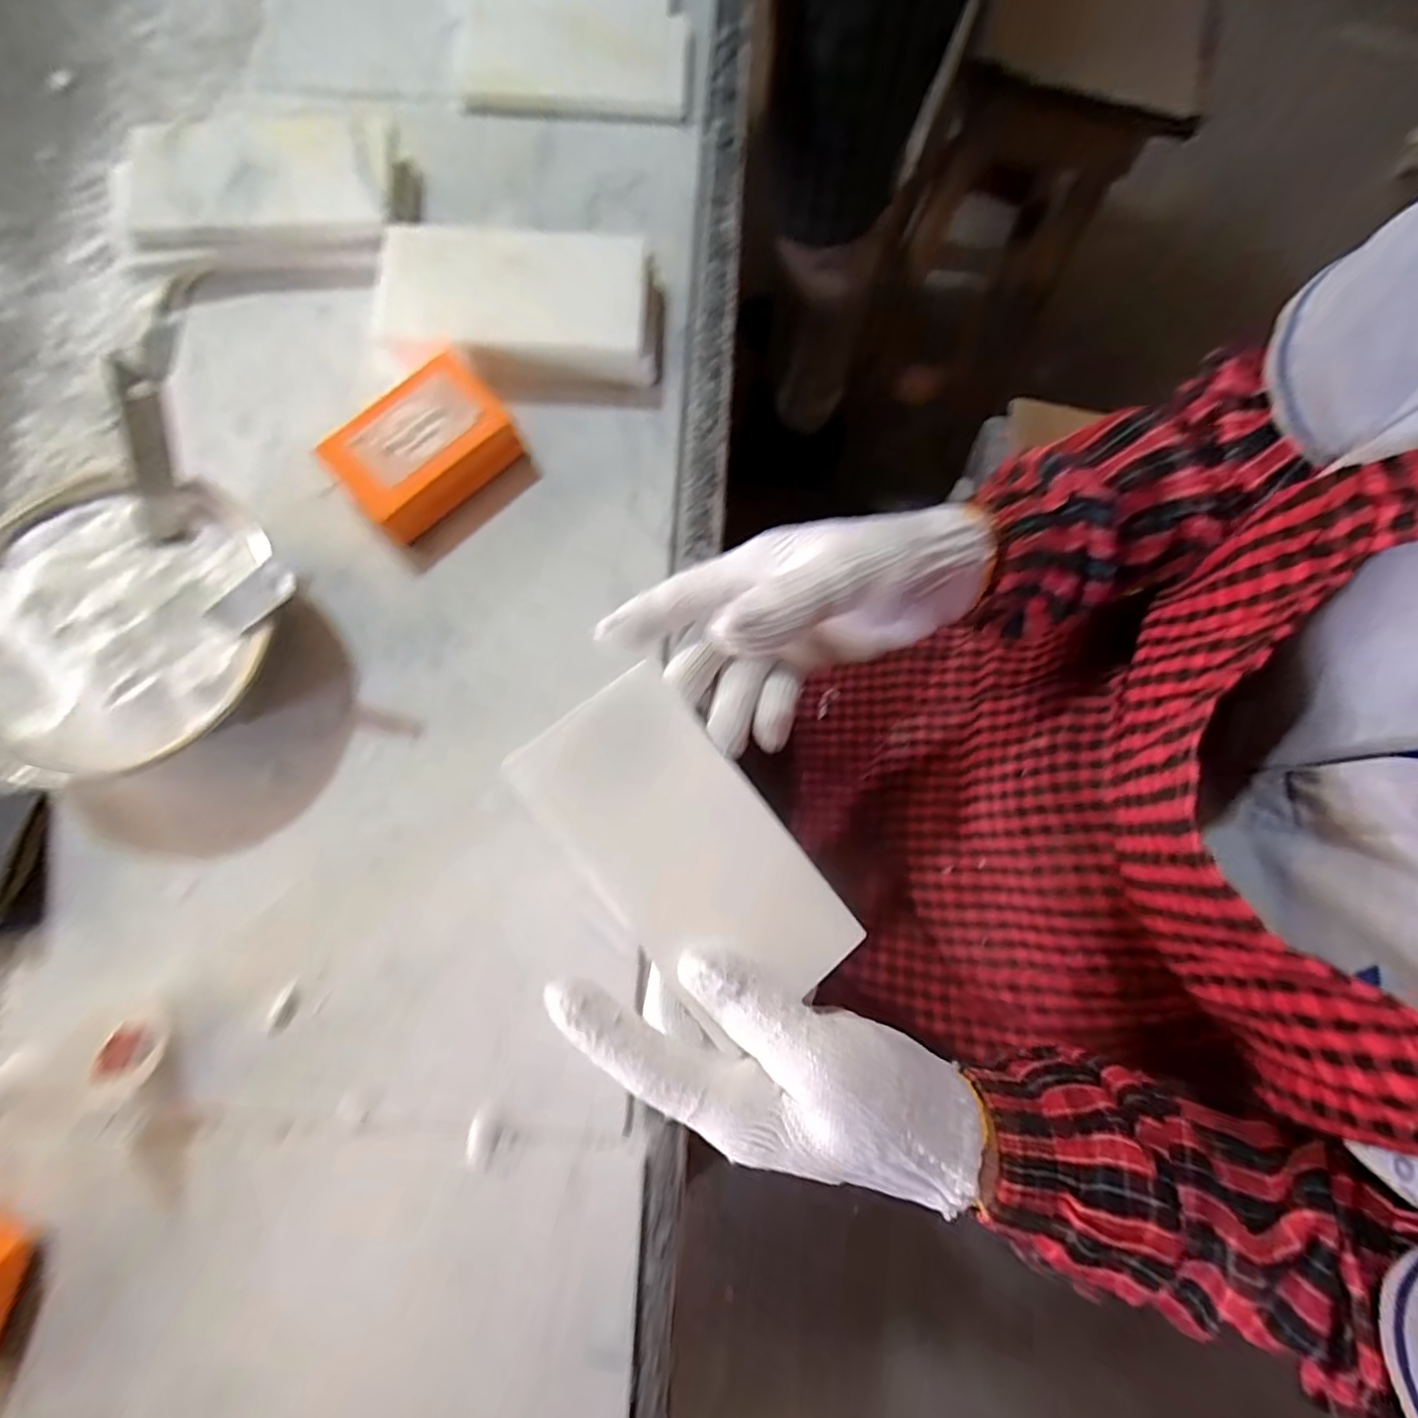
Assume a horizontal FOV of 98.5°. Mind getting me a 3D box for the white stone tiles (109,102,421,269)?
[{"bbox_3d":[-0.274,-0.317,0.379,0.171,0.039,0.091,-9,78,-2],"label":"white stone tiles"}]

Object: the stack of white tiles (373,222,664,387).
[{"bbox_3d":[-0.111,-0.239,0.362,0.163,0.038,0.077,2,78,1],"label":"stack of white tiles"}]

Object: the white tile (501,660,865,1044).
[{"bbox_3d":[-0.009,0.057,0.251,0.074,0.004,0.146,-39,85,-14],"label":"white tile"}]

